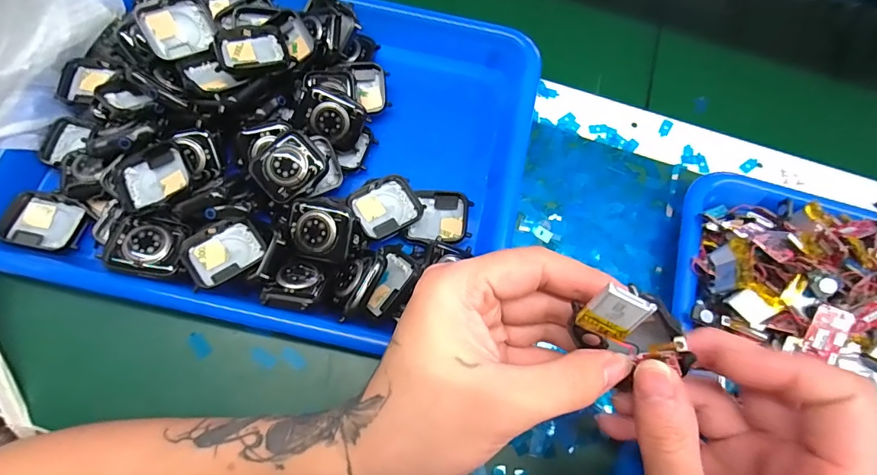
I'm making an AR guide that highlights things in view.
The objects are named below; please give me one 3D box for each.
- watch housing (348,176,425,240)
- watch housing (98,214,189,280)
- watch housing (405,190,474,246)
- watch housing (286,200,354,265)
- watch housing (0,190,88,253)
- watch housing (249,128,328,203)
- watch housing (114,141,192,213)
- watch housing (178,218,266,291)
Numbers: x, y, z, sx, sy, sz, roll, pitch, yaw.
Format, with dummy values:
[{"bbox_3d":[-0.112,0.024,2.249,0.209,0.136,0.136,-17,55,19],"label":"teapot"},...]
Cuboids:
[{"bbox_3d":[-0.034,-0.020,0.289,0.043,0.014,0.036,-33,75,-13],"label":"watch housing"},{"bbox_3d":[-0.172,0.004,0.255,0.043,0.005,0.035,10,70,1],"label":"watch housing"},{"bbox_3d":[0.001,-0.014,0.296,0.040,0.011,0.035,6,70,0],"label":"watch housing"},{"bbox_3d":[-0.074,-0.005,0.269,0.040,0.009,0.033,13,70,2],"label":"watch housing"},{"bbox_3d":[-0.249,-0.010,0.279,0.045,0.013,0.036,11,70,2],"label":"watch housing"},{"bbox_3d":[-0.095,-0.045,0.276,0.042,0.011,0.035,-41,97,-9],"label":"watch housing"},{"bbox_3d":[-0.173,-0.036,0.267,0.042,0.012,0.037,-29,73,-12],"label":"watch housing"},{"bbox_3d":[-0.128,0.009,0.260,0.043,0.010,0.035,-30,74,-13],"label":"watch housing"}]

